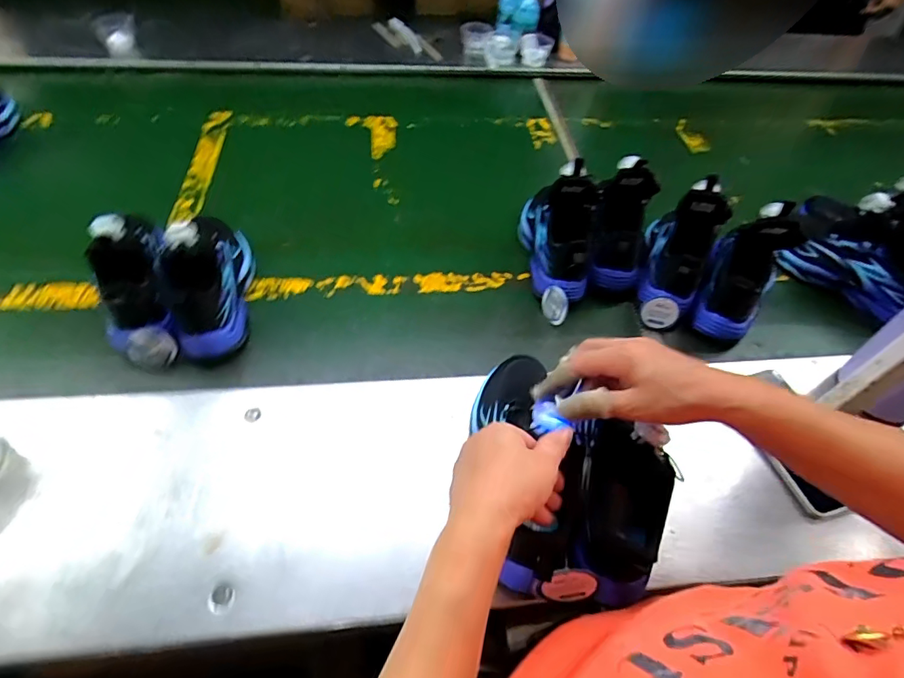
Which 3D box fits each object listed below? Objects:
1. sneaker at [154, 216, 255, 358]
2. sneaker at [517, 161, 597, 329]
[{"bbox_3d":[-0.299,-0.086,0.598,0.083,0.114,0.210,-6,55,-9],"label":"sneaker"},{"bbox_3d":[0.140,-0.143,0.663,0.094,0.128,0.222,12,54,4],"label":"sneaker"}]

